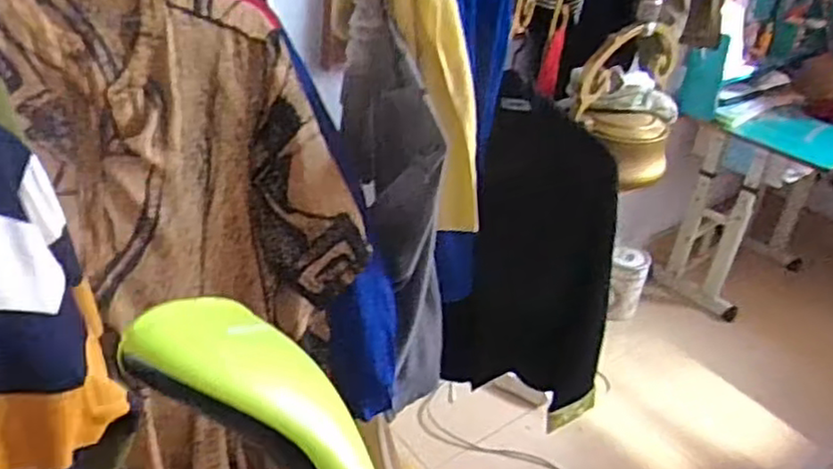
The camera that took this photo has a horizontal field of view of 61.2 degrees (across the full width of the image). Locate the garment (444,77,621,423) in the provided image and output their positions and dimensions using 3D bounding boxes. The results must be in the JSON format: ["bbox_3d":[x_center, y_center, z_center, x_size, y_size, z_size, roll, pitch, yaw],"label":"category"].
[{"bbox_3d":[0.217,0.061,1.279,0.293,0.596,0.100,23,35,26],"label":"garment"}]

